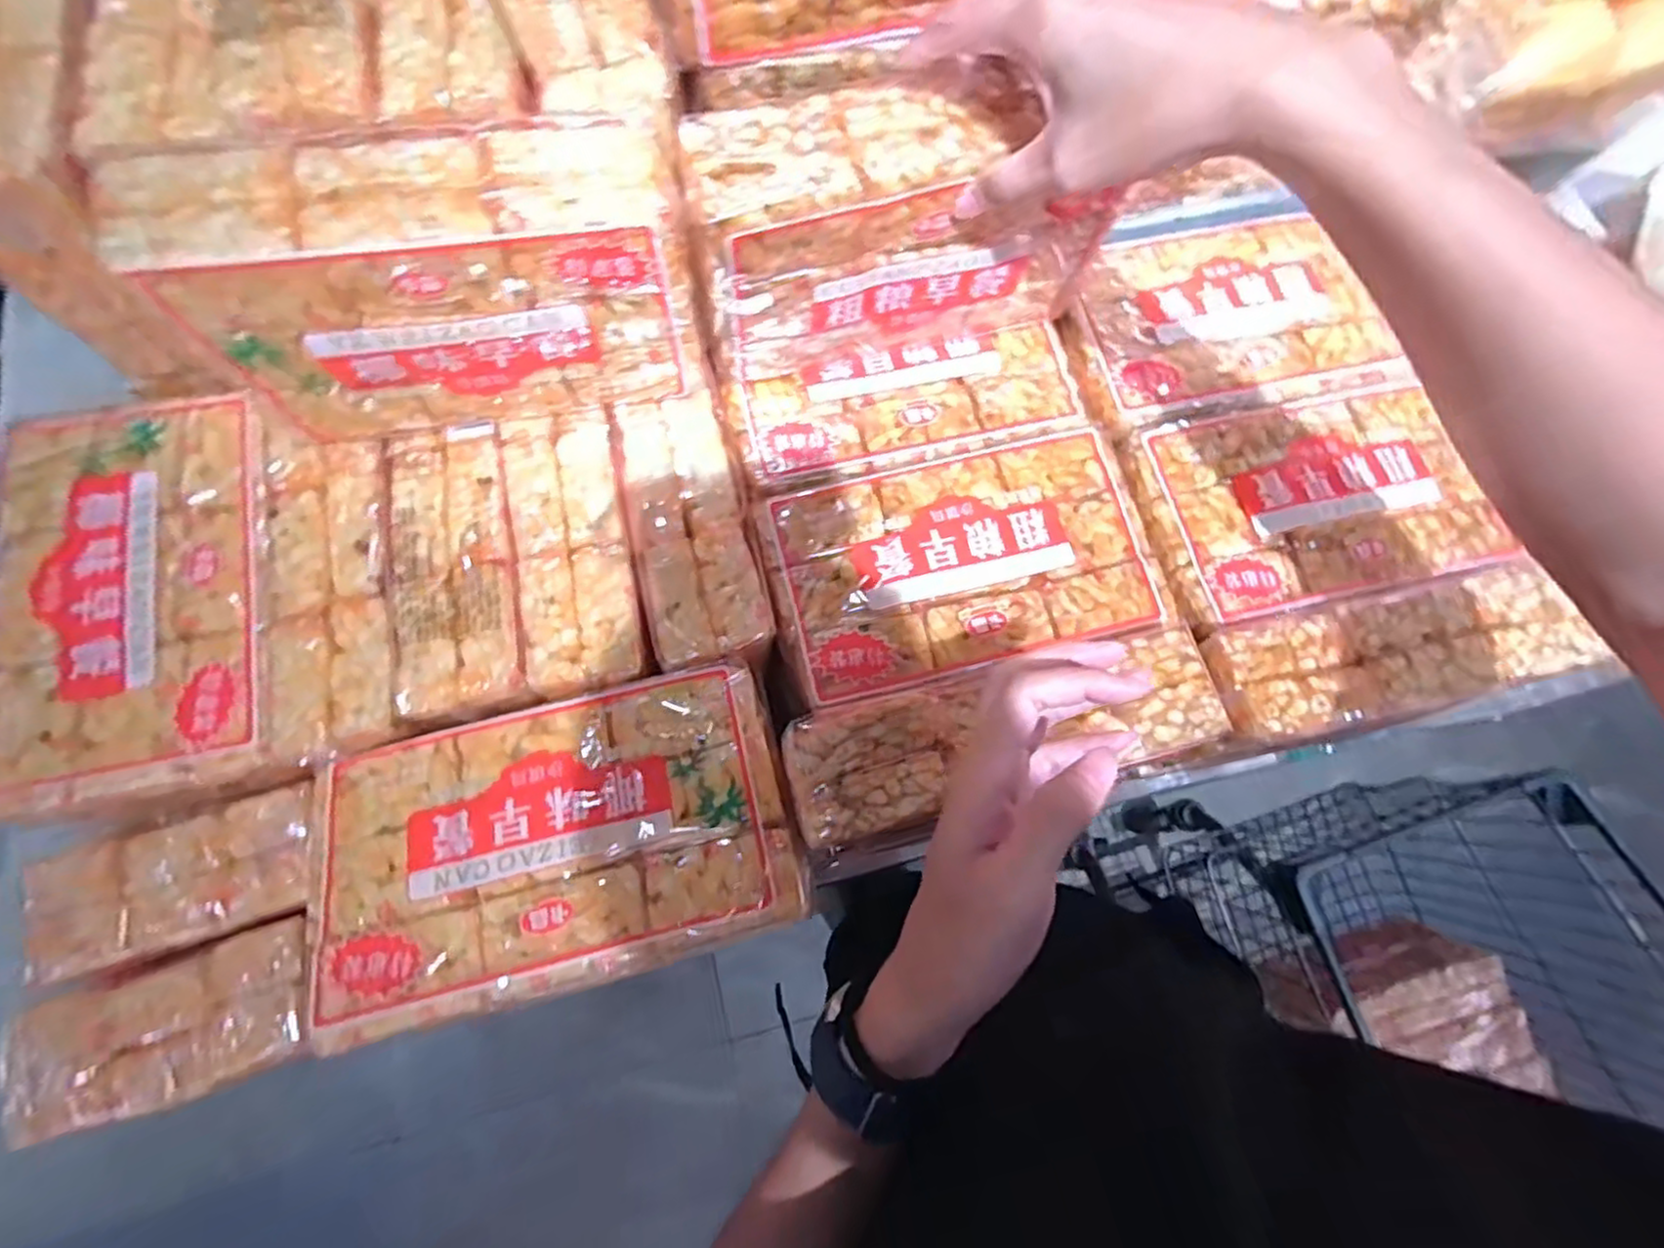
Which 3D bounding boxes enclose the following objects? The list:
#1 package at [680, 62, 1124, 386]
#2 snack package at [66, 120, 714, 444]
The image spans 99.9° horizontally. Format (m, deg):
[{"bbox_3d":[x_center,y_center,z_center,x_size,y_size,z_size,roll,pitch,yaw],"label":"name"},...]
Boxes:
[{"bbox_3d":[0.037,-0.231,0.403,0.225,0.144,0.094,-16,72,-8],"label":"package"},{"bbox_3d":[-0.190,-0.163,0.366,0.238,0.145,0.069,-8,71,-7],"label":"snack package"}]

